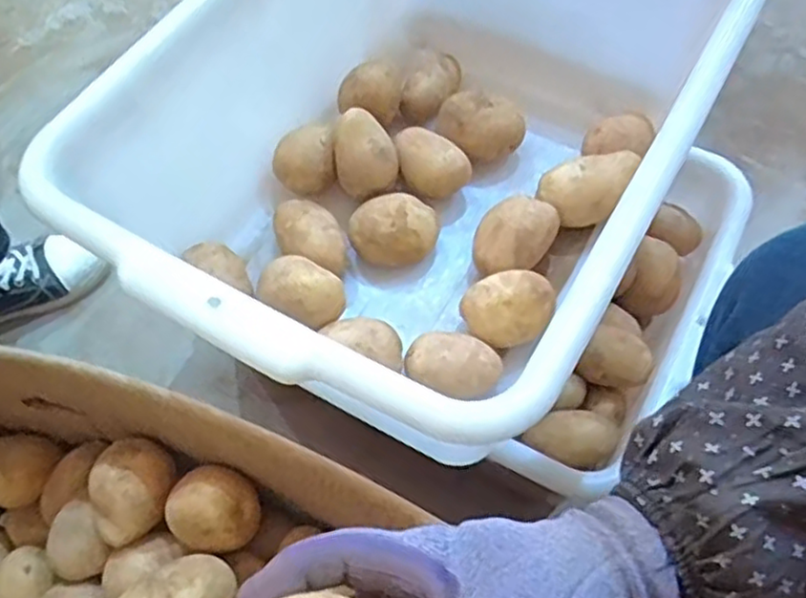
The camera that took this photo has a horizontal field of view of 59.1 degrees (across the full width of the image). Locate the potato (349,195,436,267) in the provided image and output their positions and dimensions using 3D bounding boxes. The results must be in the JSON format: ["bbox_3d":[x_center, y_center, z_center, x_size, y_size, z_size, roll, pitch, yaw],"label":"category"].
[{"bbox_3d":[-0.009,-0.060,0.632,0.077,0.053,0.055,-5,60,0],"label":"potato"}]

